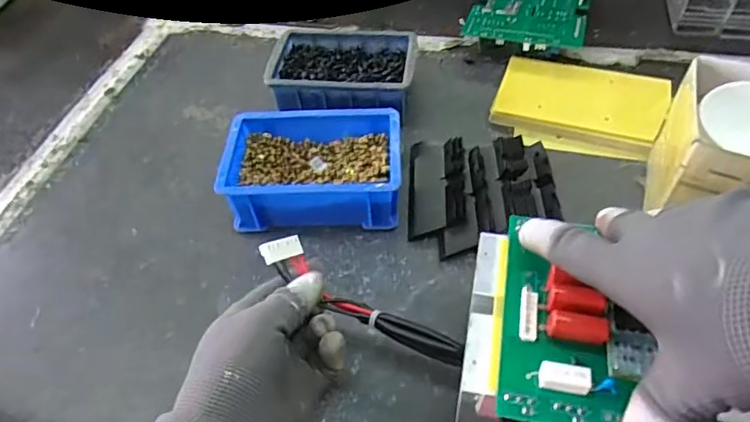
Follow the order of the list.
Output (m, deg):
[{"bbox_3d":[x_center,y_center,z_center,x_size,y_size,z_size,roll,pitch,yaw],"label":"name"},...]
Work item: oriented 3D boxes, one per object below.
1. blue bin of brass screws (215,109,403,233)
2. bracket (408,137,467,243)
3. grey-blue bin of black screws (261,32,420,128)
[{"bbox_3d":[-0.051,-0.037,0.462,0.145,0.055,0.101,-1,49,4],"label":"blue bin of brass screws"},{"bbox_3d":[0.056,-0.028,0.470,0.049,0.019,0.114,0,50,5],"label":"bracket"},{"bbox_3d":[-0.029,-0.144,0.551,0.141,0.053,0.113,3,51,7],"label":"grey-blue bin of black screws"}]

